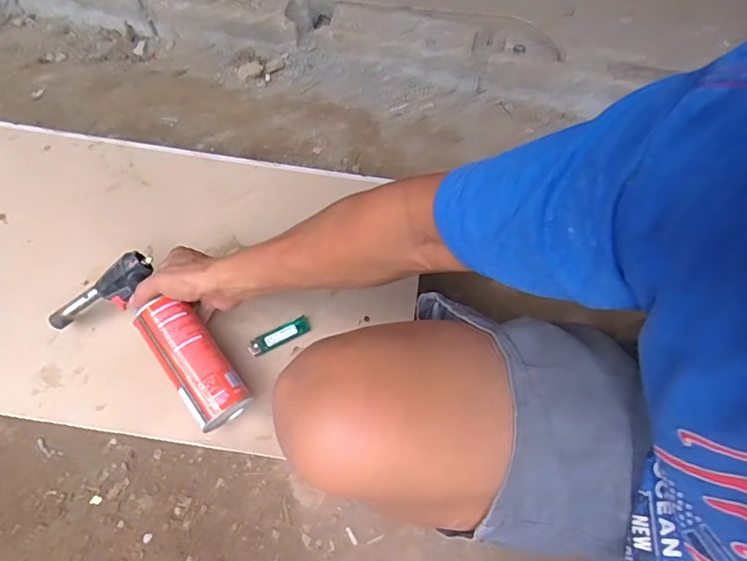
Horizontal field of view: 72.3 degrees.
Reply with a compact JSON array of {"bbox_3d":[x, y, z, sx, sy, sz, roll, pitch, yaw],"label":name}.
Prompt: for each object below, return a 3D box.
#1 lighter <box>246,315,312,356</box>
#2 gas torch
[{"bbox_3d":[-0.124,0.074,0.677,0.083,0.011,0.024,-27,64,-14],"label":"lighter"},{"bbox_3d":[-0.260,0.076,0.615,0.258,0.071,0.118,37,68,15],"label":"gas torch"}]

